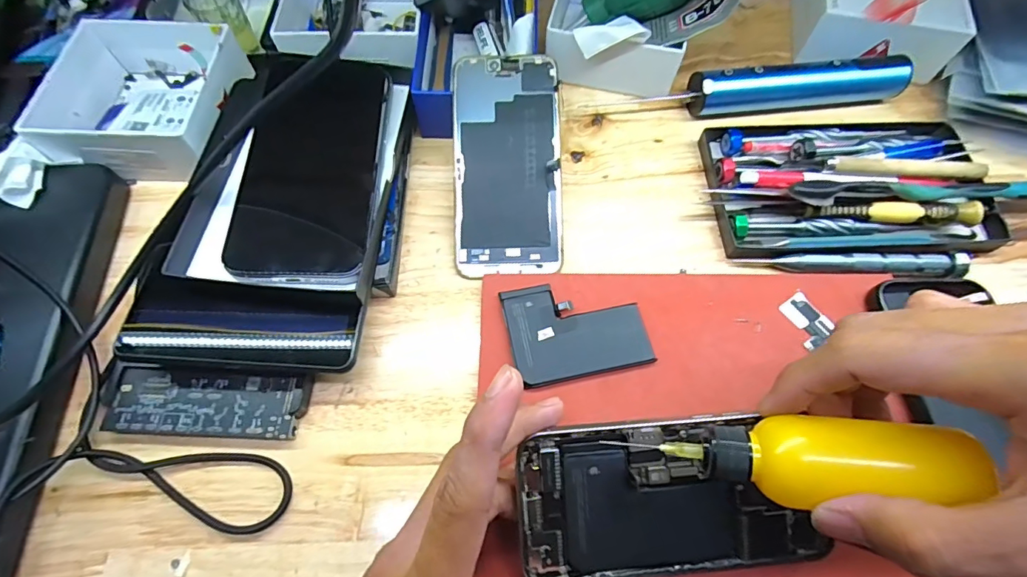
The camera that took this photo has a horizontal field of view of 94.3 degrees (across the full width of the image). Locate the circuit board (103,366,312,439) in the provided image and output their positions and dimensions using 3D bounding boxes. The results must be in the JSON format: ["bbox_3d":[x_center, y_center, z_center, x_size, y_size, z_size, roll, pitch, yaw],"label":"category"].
[{"bbox_3d":[-0.163,0.062,0.256,0.100,0.007,0.034,3,65,0],"label":"circuit board"}]

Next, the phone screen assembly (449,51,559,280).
[{"bbox_3d":[-0.004,-0.078,0.300,0.067,0.006,0.139,-1,85,-2],"label":"phone screen assembly"}]

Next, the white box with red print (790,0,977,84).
[{"bbox_3d":[0.279,-0.219,0.372,0.105,0.047,0.106,12,65,5],"label":"white box with red print"}]

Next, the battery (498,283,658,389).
[{"bbox_3d":[0.036,0.021,0.270,0.076,0.005,0.057,-11,66,-6],"label":"battery"}]

